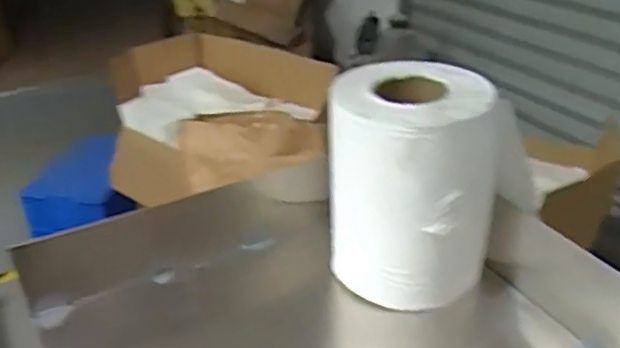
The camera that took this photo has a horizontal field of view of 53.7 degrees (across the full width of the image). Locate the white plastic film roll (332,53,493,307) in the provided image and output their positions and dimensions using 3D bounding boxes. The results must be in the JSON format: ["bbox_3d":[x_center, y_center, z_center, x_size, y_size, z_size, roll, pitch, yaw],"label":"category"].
[{"bbox_3d":[0.112,0.014,0.694,0.176,0.231,0.152,-1,31,3],"label":"white plastic film roll"}]

